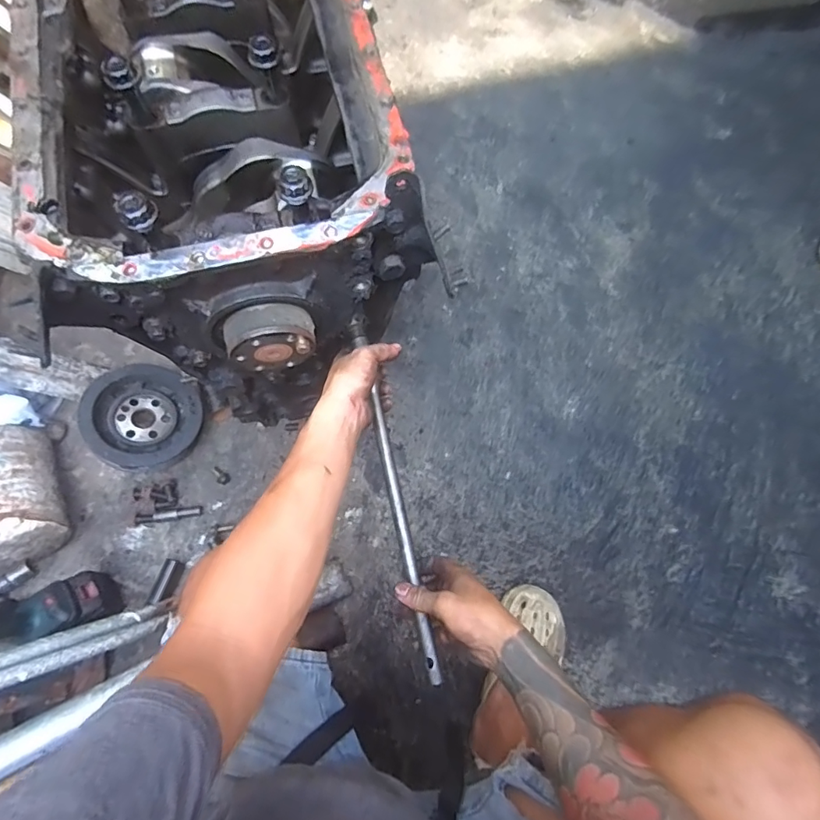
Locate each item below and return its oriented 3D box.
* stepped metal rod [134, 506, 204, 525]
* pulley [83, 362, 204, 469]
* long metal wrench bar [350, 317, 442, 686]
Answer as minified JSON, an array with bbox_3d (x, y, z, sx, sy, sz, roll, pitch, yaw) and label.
[{"bbox_3d":[-0.427,0.187,0.842,0.121,0.014,0.021,-8,68,-2],"label":"stepped metal rod"},{"bbox_3d":[-0.489,0.012,0.876,0.190,0.062,0.188,10,63,-19],"label":"pulley"},{"bbox_3d":[-0.020,0.078,0.526,0.016,0.015,0.408,-12,73,-4],"label":"long metal wrench bar"}]

